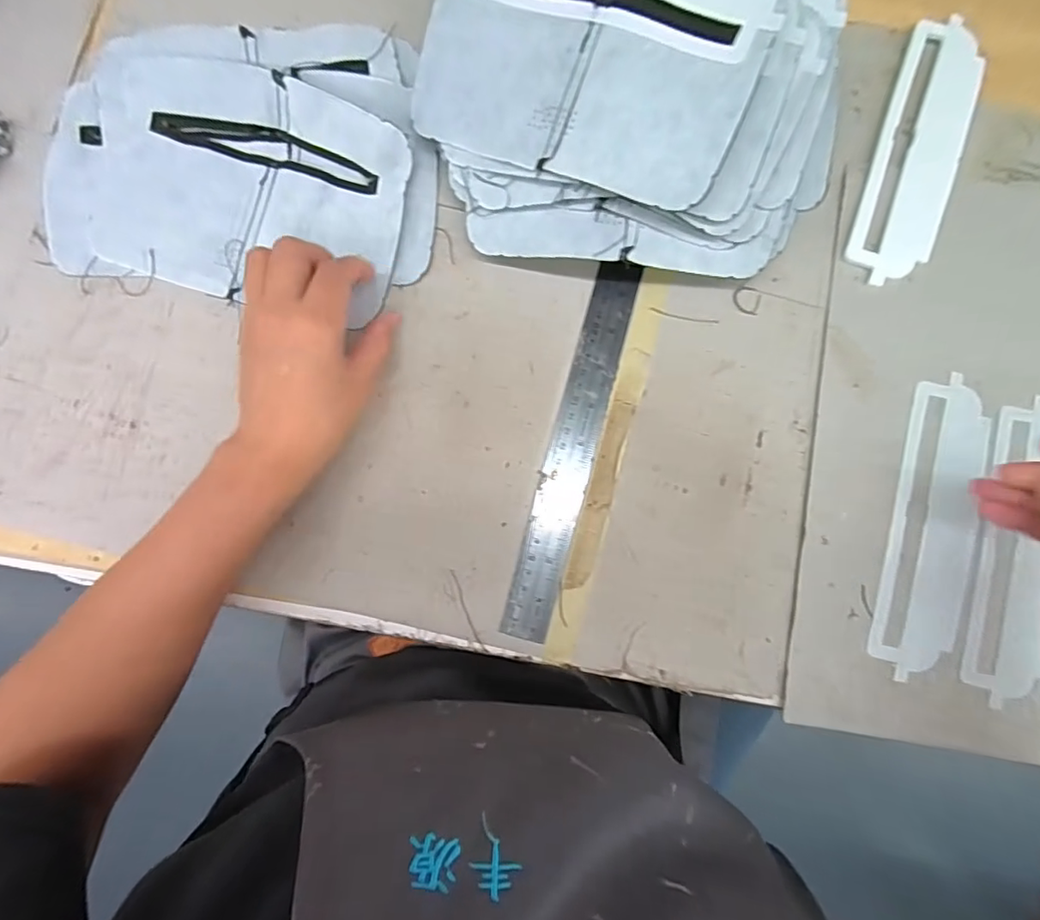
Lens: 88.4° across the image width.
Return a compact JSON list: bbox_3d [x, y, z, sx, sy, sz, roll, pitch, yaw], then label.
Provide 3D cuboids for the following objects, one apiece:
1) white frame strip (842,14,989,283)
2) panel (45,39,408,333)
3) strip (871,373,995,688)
[{"bbox_3d":[0.266,-0.203,0.355,0.053,0.008,0.181,19,86,1],"label":"white frame strip"},{"bbox_3d":[-0.187,-0.178,0.337,0.224,0.024,0.141,10,86,0],"label":"panel"},{"bbox_3d":[0.262,0.041,0.335,0.051,0.004,0.183,14,86,0],"label":"strip"}]

